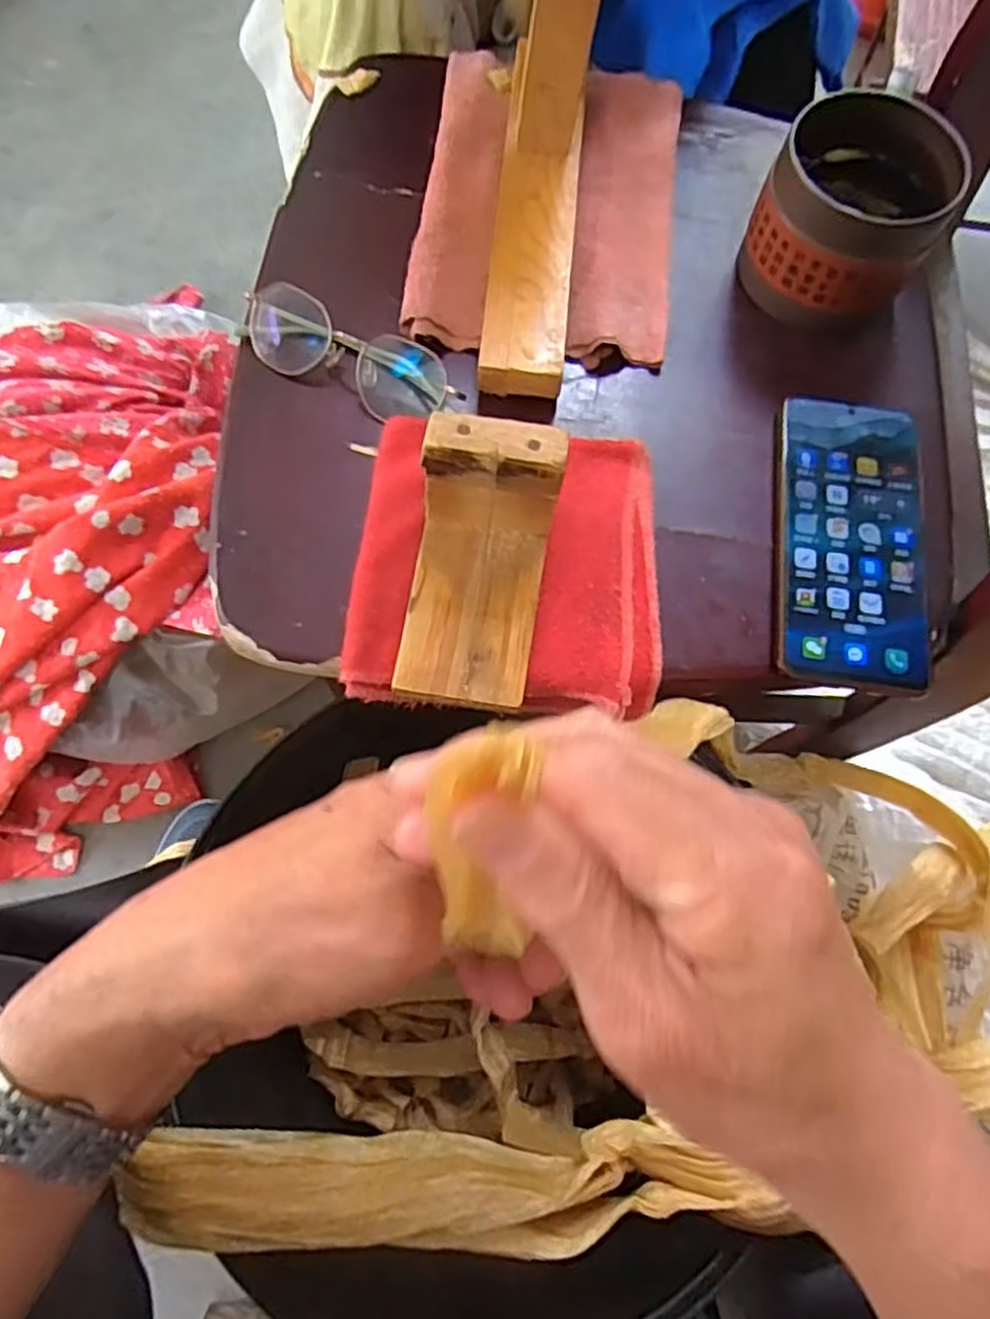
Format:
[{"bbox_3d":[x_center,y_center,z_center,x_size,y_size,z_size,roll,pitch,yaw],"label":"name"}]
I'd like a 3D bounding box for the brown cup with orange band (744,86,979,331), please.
[{"bbox_3d":[0.195,-0.247,0.424,0.099,0.080,0.093,0,72,-1],"label":"brown cup with orange band"}]

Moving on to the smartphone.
[{"bbox_3d":[0.187,-0.064,0.394,0.075,0.008,0.161,7,72,1],"label":"smartphone"}]

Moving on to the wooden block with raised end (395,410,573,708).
[{"bbox_3d":[-0.006,-0.040,0.333,0.065,0.068,0.109,10,72,2],"label":"wooden block with raised end"}]

